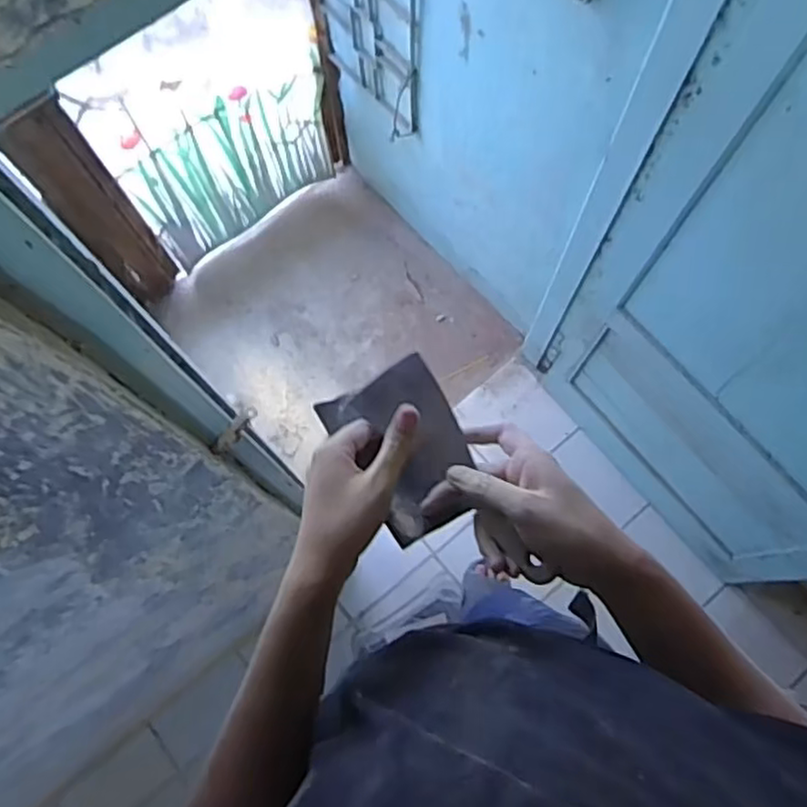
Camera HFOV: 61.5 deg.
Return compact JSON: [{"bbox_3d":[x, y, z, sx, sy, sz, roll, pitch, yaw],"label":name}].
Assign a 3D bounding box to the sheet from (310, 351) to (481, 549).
[{"bbox_3d":[0.002,0.038,0.548,0.093,0.032,0.135,-28,76,-6],"label":"sheet"}]

